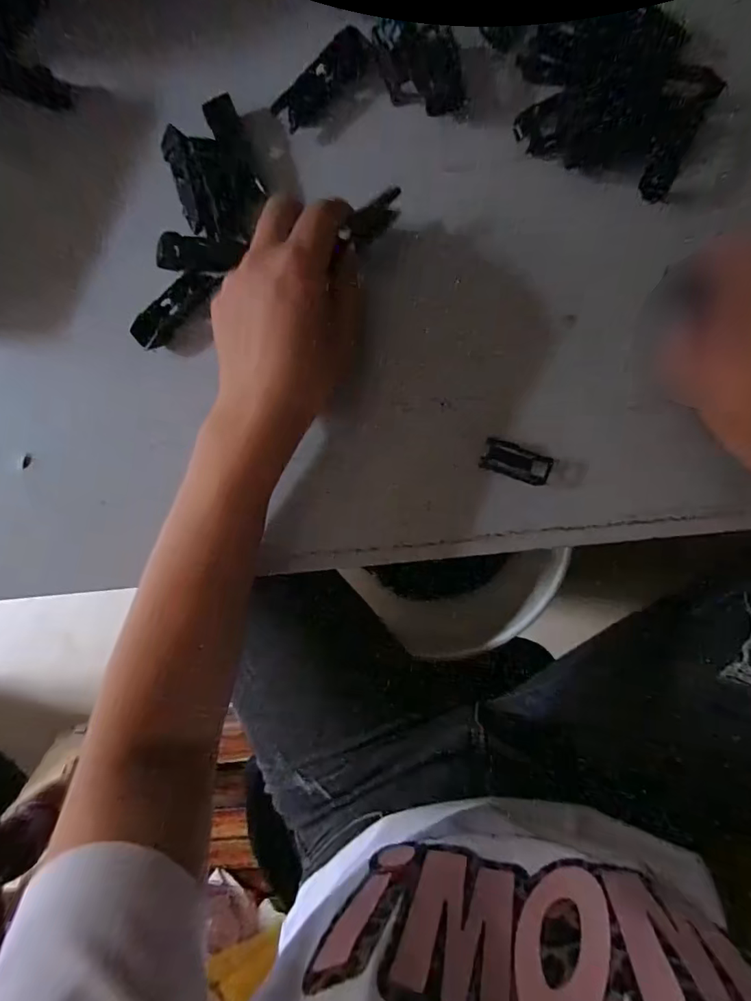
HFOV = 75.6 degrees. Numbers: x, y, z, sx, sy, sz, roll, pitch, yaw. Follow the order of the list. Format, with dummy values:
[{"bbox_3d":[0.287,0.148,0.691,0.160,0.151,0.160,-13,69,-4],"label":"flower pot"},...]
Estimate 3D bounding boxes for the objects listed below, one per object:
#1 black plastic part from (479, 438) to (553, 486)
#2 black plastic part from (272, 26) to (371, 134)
[{"bbox_3d":[0.084,-0.023,0.290,0.039,0.013,0.019,19,94,5],"label":"black plastic part"},{"bbox_3d":[-0.032,-0.252,0.291,0.064,0.009,0.022,-39,88,6],"label":"black plastic part"}]

